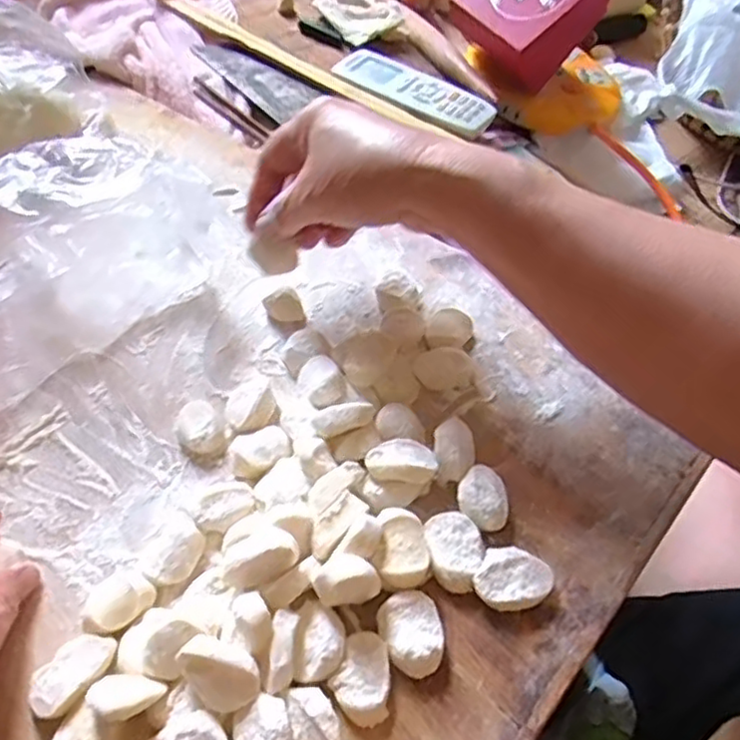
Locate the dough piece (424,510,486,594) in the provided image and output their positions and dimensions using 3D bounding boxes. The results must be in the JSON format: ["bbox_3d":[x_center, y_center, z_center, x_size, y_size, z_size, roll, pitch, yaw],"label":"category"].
[{"bbox_3d":[0.039,0.083,0.314,0.024,0.011,0.036,-8,59,-8],"label":"dough piece"}]

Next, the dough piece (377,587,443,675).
[{"bbox_3d":[0.018,0.112,0.291,0.025,0.012,0.033,-14,60,-11],"label":"dough piece"}]

